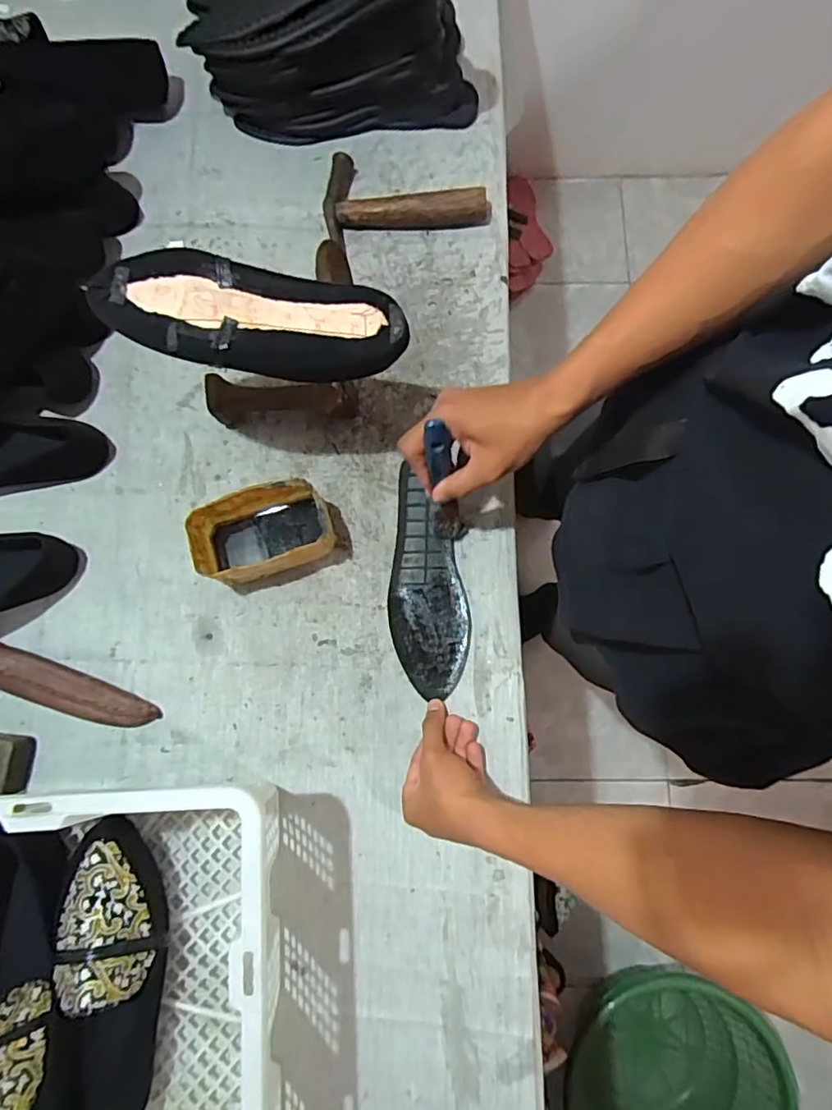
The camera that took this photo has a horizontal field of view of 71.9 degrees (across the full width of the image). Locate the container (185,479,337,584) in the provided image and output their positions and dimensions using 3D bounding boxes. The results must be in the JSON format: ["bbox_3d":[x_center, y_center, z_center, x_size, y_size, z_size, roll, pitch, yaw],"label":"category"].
[{"bbox_3d":[-0.147,-0.021,0.563,0.130,0.061,0.078,-17,80,-2],"label":"container"}]

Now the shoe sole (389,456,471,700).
[{"bbox_3d":[0.009,0.024,0.574,0.074,0.013,0.225,-7,79,-1],"label":"shoe sole"}]

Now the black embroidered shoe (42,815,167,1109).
[{"bbox_3d":[-0.257,0.360,0.477,0.085,0.083,0.234,2,80,1],"label":"black embroidered shoe"}]

